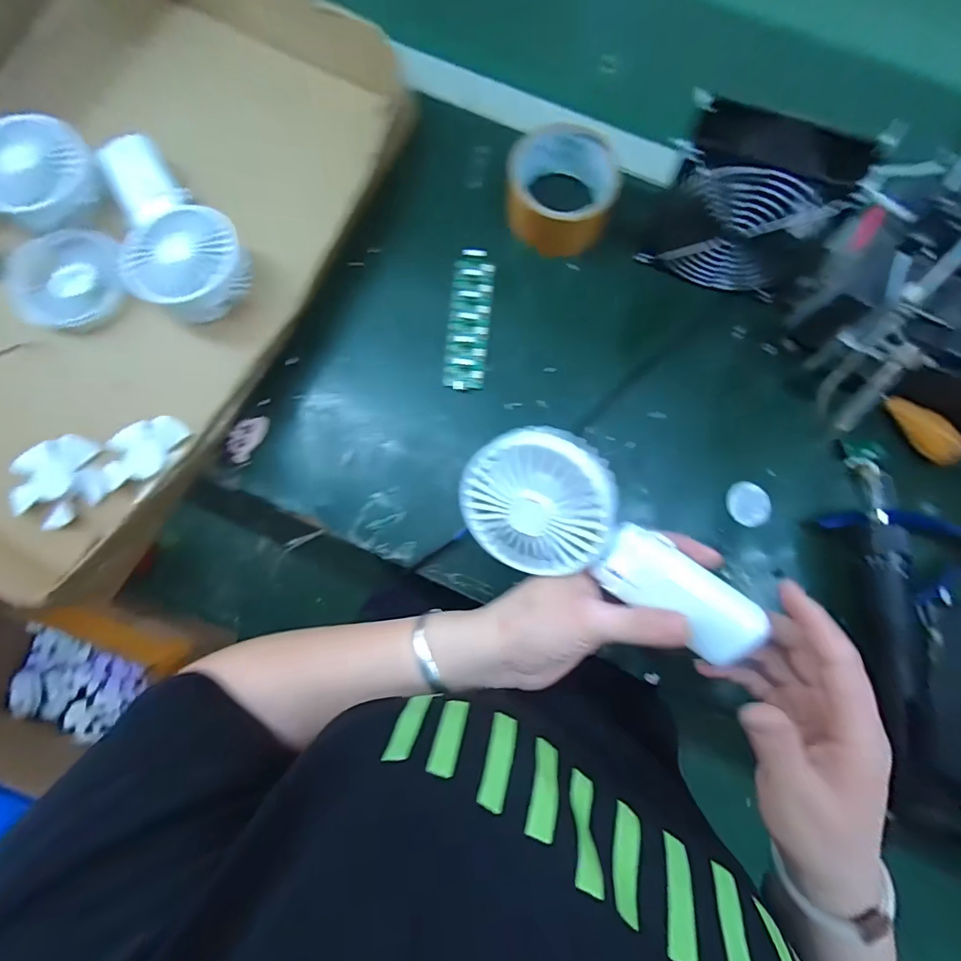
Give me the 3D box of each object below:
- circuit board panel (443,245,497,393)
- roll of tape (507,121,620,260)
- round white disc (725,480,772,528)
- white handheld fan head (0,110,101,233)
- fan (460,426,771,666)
[{"bbox_3d":[-0.009,-0.138,0.388,0.036,0.011,0.118,6,87,-6],"label":"circuit board panel"},{"bbox_3d":[0.069,-0.250,0.390,0.090,0.043,0.088,0,83,1],"label":"roll of tape"},{"bbox_3d":[0.222,0.020,0.371,0.034,0.004,0.037,0,83,1],"label":"round white disc"},{"bbox_3d":[-0.386,-0.260,0.386,0.100,0.038,0.100,0,82,0],"label":"white handheld fan head"},{"bbox_3d":[0.074,0.038,0.279,0.182,0.042,0.088,40,122,-2],"label":"fan"}]

